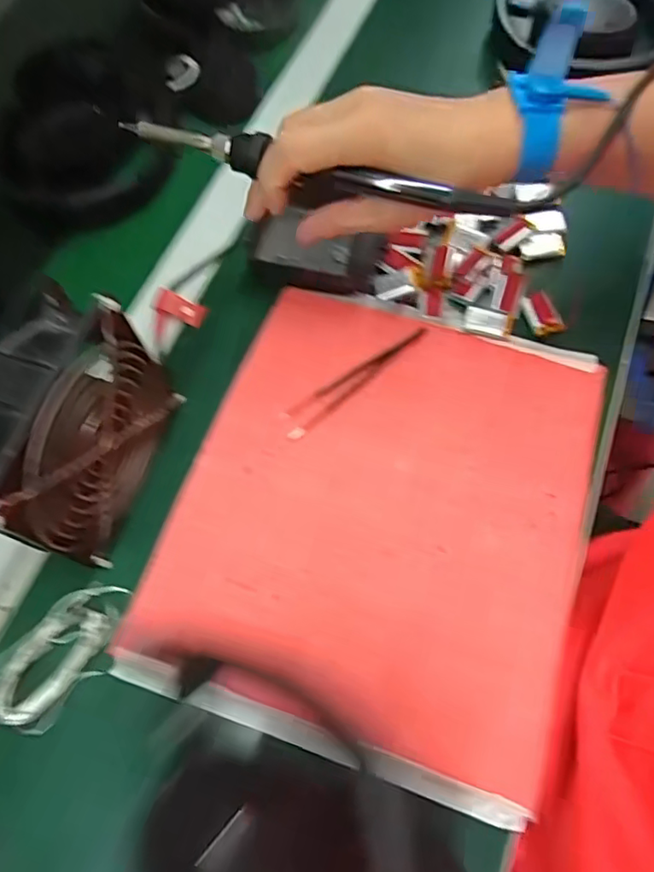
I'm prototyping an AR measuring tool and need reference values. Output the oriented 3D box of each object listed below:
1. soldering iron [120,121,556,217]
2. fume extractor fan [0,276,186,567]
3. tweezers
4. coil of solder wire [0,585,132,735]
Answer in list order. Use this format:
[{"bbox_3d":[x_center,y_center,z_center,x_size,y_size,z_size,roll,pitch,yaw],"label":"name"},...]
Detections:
[{"bbox_3d":[0.000,-0.135,0.302,0.224,0.020,0.020,14,68,5],"label":"soldering iron"},{"bbox_3d":[-0.138,-0.005,0.310,0.051,0.112,0.129,16,68,8],"label":"fume extractor fan"},{"bbox_3d":[0.019,-0.038,0.376,0.114,0.005,0.018,-36,71,-14],"label":"tweezers"},{"bbox_3d":[-0.148,0.121,0.323,0.045,0.013,0.084,40,73,16],"label":"coil of solder wire"}]

